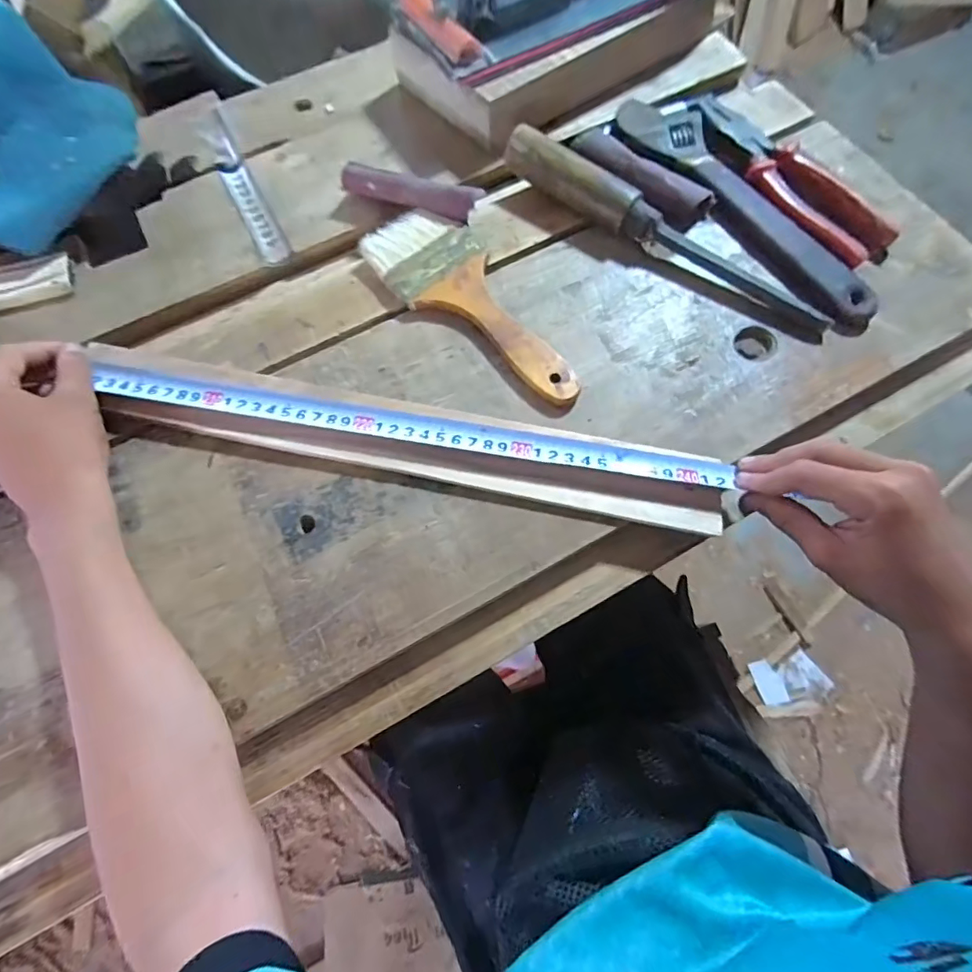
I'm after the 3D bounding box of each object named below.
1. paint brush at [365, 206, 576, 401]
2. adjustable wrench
[{"bbox_3d":[-0.006,-0.122,0.343,0.075,0.020,0.183,-35,71,-10],"label":"paint brush"},{"bbox_3d":[0.189,-0.206,0.367,0.056,0.023,0.240,-33,71,-10],"label":"adjustable wrench"}]

